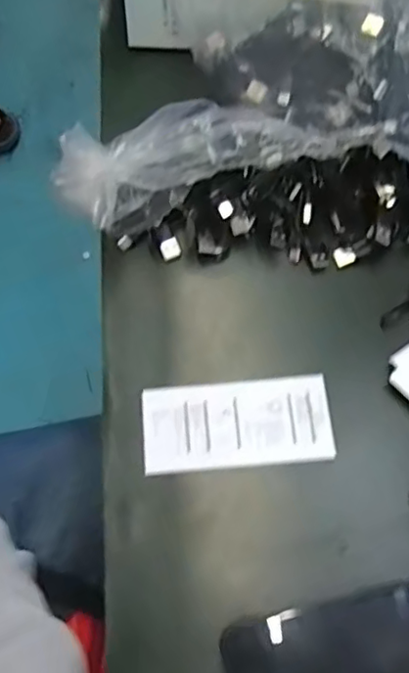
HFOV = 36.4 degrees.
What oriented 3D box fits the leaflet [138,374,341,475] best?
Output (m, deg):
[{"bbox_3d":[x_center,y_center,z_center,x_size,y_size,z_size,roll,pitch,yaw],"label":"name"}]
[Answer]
[{"bbox_3d":[0.021,0.057,0.403,0.120,0.004,0.056,-5,64,-1],"label":"leaflet"}]

